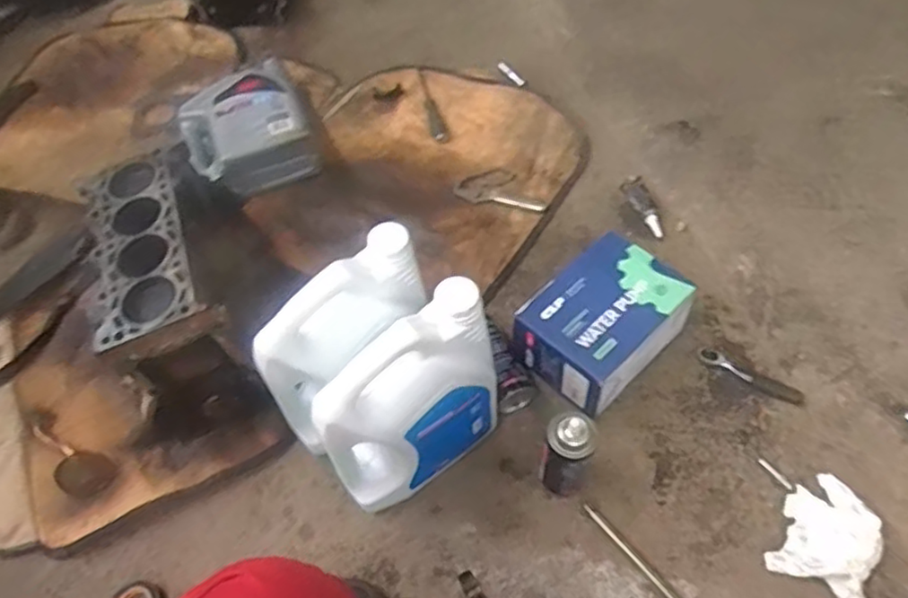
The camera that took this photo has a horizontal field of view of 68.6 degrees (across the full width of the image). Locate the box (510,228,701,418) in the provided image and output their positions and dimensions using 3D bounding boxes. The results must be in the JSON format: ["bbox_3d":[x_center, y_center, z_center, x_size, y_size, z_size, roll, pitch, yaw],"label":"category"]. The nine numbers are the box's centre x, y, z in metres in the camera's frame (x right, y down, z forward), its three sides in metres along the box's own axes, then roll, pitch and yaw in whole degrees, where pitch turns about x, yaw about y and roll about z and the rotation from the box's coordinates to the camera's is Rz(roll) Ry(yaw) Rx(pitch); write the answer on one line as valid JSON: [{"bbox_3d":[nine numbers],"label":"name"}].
[{"bbox_3d":[0.209,0.036,0.959,0.221,0.115,0.160,-38,63,-19],"label":"box"}]

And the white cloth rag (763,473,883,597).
[{"bbox_3d":[0.461,0.292,0.816,0.104,0.029,0.155,28,64,20],"label":"white cloth rag"}]

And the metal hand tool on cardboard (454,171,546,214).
[{"bbox_3d":[0.085,-0.199,1.196,0.160,0.009,0.080,8,59,10],"label":"metal hand tool on cardboard"}]

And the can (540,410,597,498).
[{"bbox_3d":[0.142,0.194,0.833,0.056,0.159,0.058,-2,58,3],"label":"can"}]

